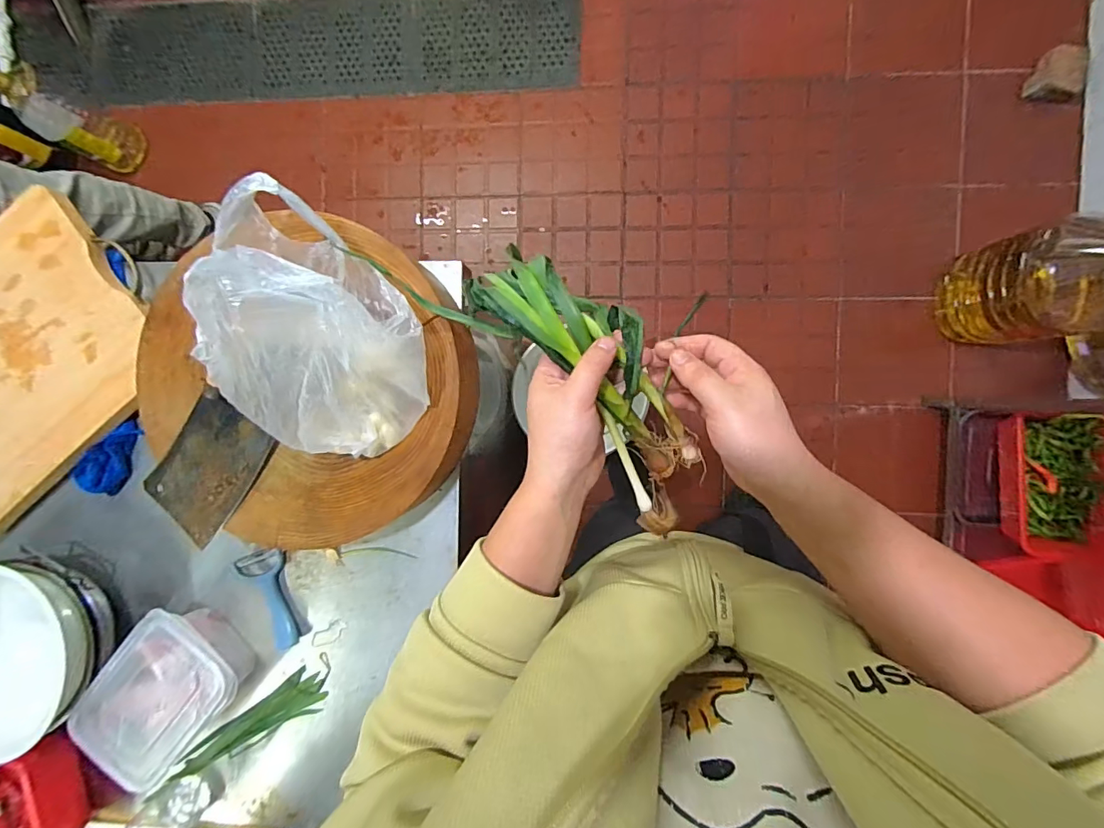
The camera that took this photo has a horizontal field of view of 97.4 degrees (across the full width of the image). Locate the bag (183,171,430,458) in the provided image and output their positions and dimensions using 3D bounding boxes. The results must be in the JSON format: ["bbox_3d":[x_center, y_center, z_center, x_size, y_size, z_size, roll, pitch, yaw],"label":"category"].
[{"bbox_3d":[-0.227,-0.076,0.468,0.183,0.162,0.245,7,94,4],"label":"bag"}]

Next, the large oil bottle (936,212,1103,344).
[{"bbox_3d":[1.115,-0.292,1.076,0.228,0.436,0.248,-11,92,5],"label":"large oil bottle"}]

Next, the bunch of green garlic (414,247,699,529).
[{"bbox_3d":[0.051,-0.017,0.423,0.100,0.082,0.265,-37,111,6],"label":"bunch of green garlic"}]

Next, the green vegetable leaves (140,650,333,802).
[{"bbox_3d":[-0.413,0.436,0.668,0.269,0.034,0.057,-36,90,6],"label":"green vegetable leaves"}]

